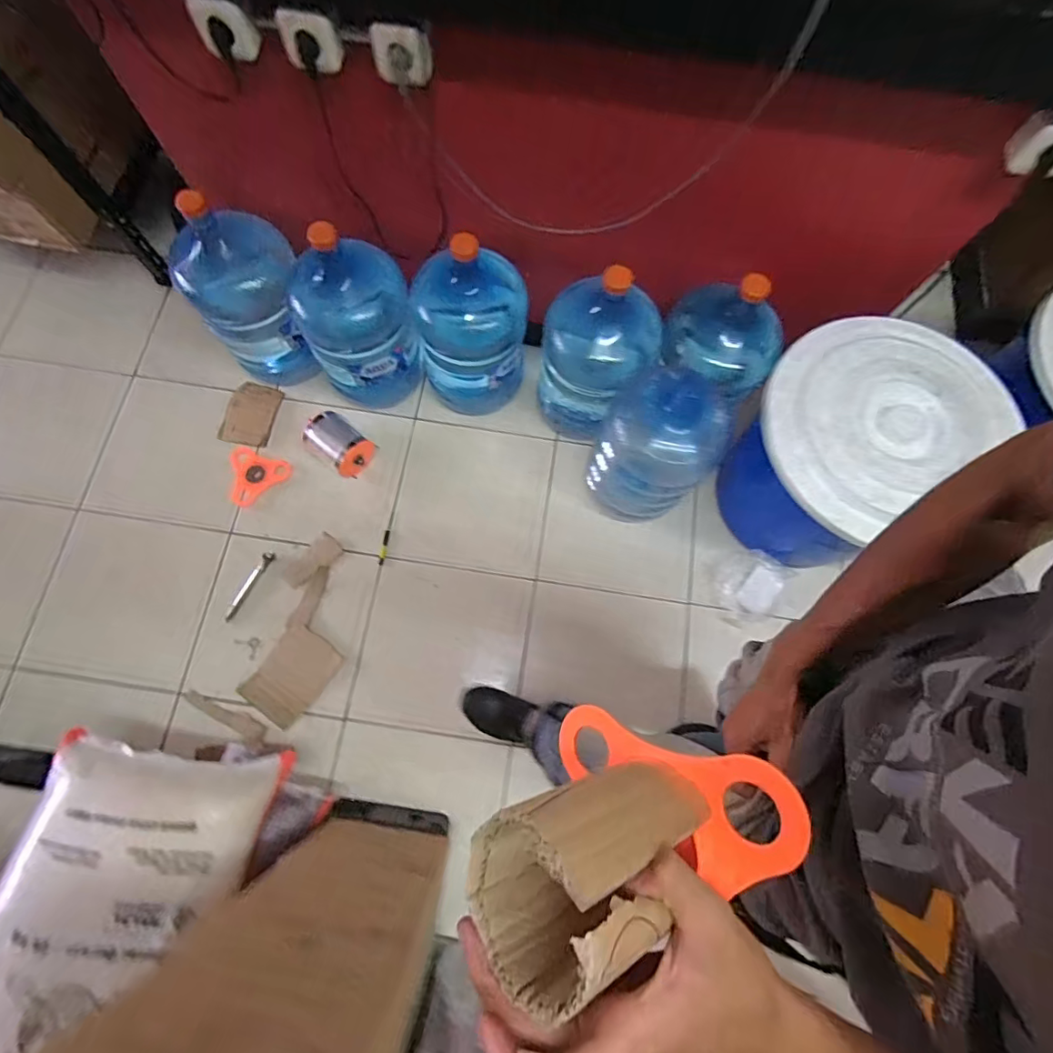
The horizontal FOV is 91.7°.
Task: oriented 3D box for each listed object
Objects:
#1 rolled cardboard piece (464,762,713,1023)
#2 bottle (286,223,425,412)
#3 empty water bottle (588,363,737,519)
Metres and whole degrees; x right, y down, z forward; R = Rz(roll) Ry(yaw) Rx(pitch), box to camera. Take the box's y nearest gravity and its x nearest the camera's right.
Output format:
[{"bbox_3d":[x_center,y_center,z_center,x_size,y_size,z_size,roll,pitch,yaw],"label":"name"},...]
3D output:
[{"bbox_3d":[0.044,0.181,0.272,0.081,0.133,0.079,45,118,48],"label":"rolled cardboard piece"},{"bbox_3d":[-0.407,-0.502,1.285,0.278,0.479,0.244,-18,75,-8],"label":"bottle"},{"bbox_3d":[0.302,-0.185,1.244,0.256,0.392,0.266,0,72,0],"label":"empty water bottle"}]

